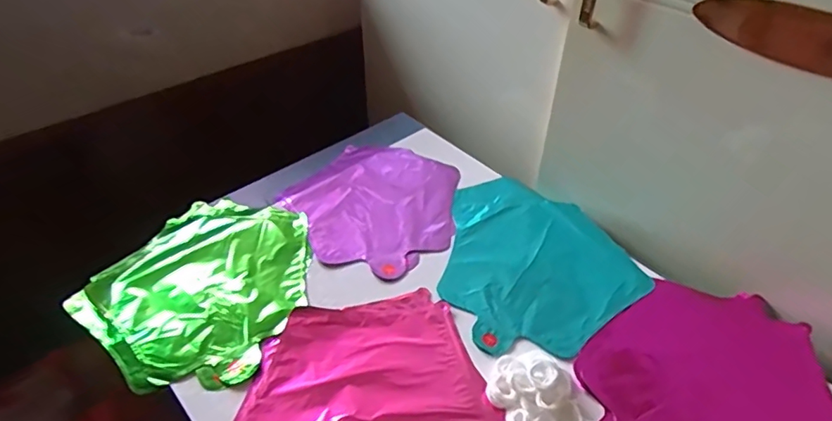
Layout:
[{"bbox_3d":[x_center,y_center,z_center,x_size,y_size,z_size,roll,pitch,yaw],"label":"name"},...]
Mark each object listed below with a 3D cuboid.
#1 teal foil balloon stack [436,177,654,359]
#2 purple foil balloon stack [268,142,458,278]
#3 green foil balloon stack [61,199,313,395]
[{"bbox_3d":[0.127,0.052,0.636,0.219,0.008,0.252,-17,46,-21],"label":"teal foil balloon stack"},{"bbox_3d":[-0.052,-0.010,0.701,0.220,0.013,0.221,20,46,19],"label":"purple foil balloon stack"},{"bbox_3d":[-0.232,0.079,0.603,0.228,0.023,0.244,20,46,19],"label":"green foil balloon stack"}]

